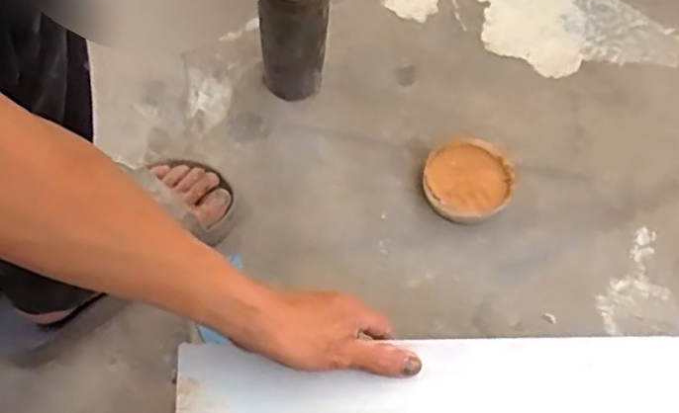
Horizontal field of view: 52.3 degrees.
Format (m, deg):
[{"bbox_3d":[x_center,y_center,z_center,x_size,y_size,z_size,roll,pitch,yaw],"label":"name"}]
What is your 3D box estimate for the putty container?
[{"bbox_3d":[0.146,-0.030,0.784,0.098,0.036,0.098,1,74,-3],"label":"putty container"}]

